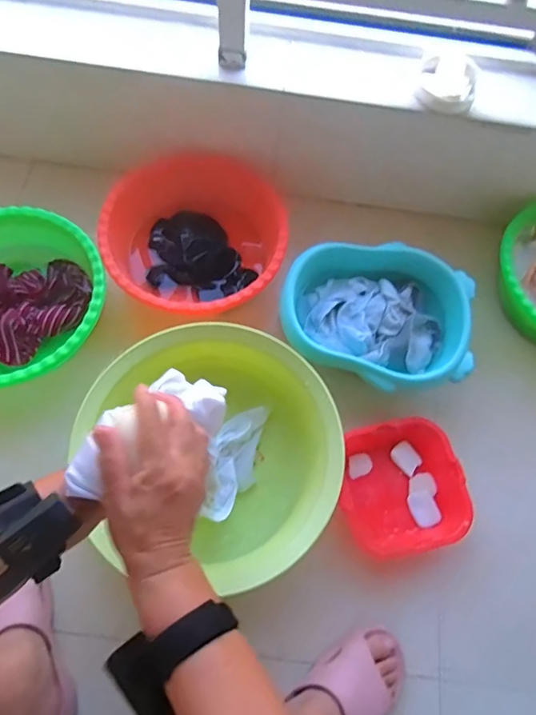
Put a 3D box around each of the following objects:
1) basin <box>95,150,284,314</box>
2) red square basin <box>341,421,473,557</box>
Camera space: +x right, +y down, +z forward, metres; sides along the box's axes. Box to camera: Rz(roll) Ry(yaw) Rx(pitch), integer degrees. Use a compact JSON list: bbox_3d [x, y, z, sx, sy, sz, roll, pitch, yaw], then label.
[{"bbox_3d":[-0.123,-0.197,0.798,0.293,0.098,0.297,1,67,-2],"label":"basin"},{"bbox_3d":[0.199,0.196,0.707,0.188,0.054,0.181,-11,68,-7],"label":"red square basin"}]

